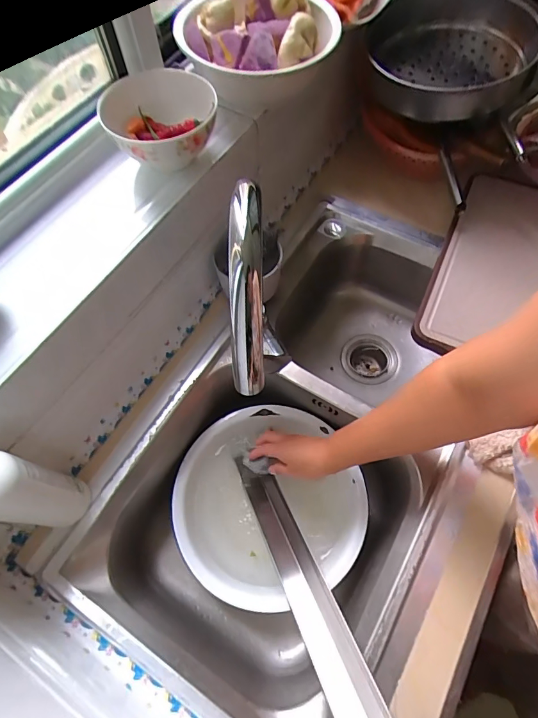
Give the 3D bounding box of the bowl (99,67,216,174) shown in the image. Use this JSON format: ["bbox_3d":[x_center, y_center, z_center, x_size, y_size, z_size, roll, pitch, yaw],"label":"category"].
[{"bbox_3d":[-0.134,-0.298,0.509,0.140,0.066,0.153,0,64,1],"label":"bowl"}]

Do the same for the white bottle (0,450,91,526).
[{"bbox_3d":[-0.264,0.146,0.444,0.051,0.209,0.068,10,65,6],"label":"white bottle"}]

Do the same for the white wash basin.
[{"bbox_3d":[-0.007,0.227,0.650,0.283,0.086,0.280,0,64,1],"label":"white wash basin"}]

